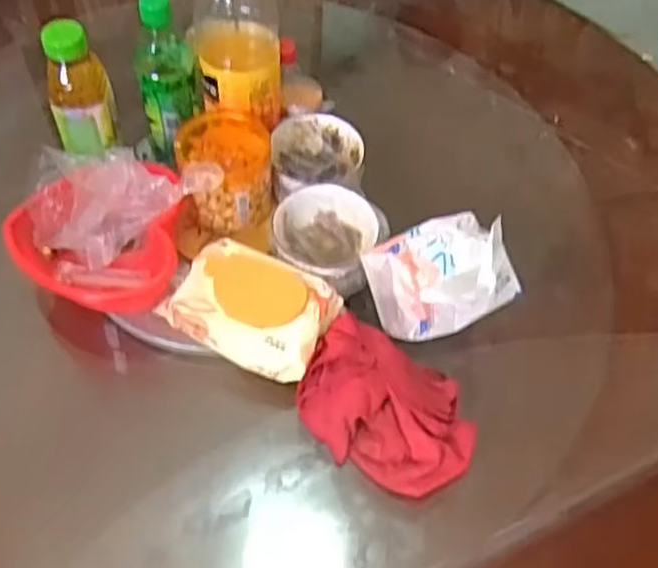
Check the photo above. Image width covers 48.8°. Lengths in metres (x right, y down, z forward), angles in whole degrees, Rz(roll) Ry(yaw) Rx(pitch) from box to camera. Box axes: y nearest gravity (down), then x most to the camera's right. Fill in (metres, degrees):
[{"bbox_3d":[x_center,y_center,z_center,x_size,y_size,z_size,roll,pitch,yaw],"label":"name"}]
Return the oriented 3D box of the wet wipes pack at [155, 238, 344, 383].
[{"bbox_3d":[-0.075,0.023,0.706,0.146,0.047,0.103,21,57,12],"label":"wet wipes pack"}]

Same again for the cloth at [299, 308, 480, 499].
[{"bbox_3d":[0.053,0.112,0.675,0.169,0.049,0.118,33,60,19],"label":"cloth"}]

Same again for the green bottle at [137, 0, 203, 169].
[{"bbox_3d":[-0.171,-0.219,0.772,0.062,0.188,0.066,-7,56,-8],"label":"green bottle"}]

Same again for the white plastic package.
[{"bbox_3d":[0.111,-0.015,0.711,0.128,0.078,0.099,-21,59,-17],"label":"white plastic package"}]

